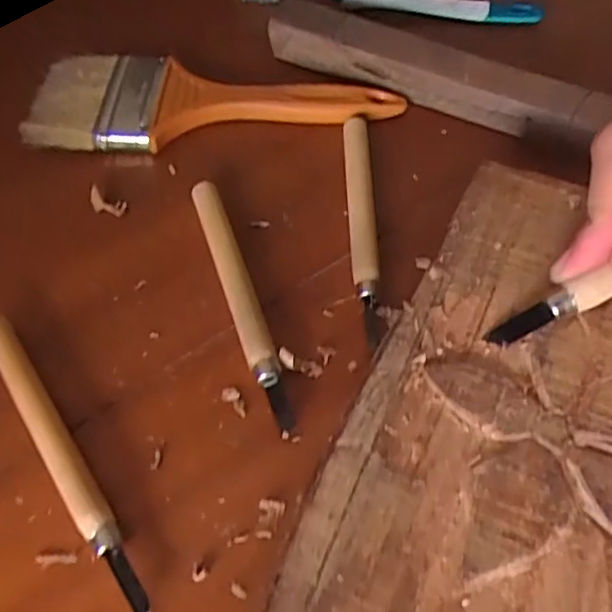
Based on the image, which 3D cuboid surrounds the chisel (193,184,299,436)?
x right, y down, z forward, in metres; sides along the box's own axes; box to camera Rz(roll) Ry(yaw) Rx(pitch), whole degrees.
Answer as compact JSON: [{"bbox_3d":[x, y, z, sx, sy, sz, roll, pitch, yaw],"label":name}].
[{"bbox_3d":[-0.027,-0.005,0.254,0.012,0.009,0.122,-17,57,-10],"label":"chisel"}]

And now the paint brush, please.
[{"bbox_3d":[-0.046,-0.108,0.323,0.185,0.013,0.066,0,55,2],"label":"paint brush"}]

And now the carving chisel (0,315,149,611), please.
[{"bbox_3d":[-0.087,0.049,0.216,0.010,0.009,0.126,-31,60,-19],"label":"carving chisel"}]

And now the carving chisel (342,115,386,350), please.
[{"bbox_3d":[0.025,-0.041,0.279,0.012,0.013,0.124,-2,55,0],"label":"carving chisel"}]

